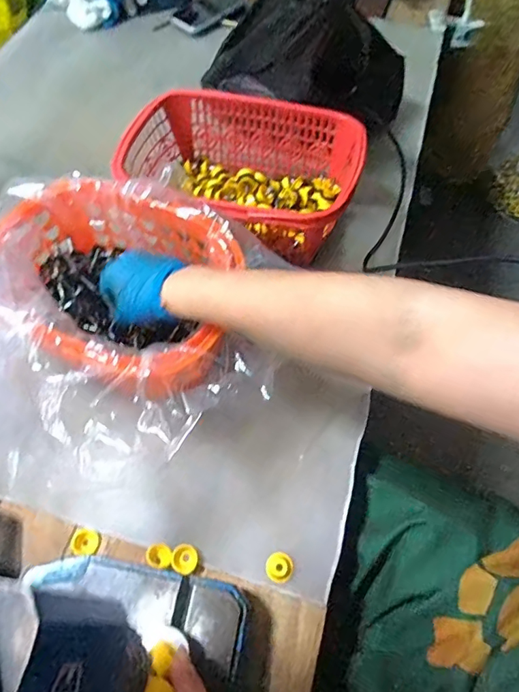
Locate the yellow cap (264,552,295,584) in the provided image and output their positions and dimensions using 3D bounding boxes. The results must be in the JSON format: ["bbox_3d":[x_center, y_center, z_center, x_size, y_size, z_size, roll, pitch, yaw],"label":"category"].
[{"bbox_3d":[0.019,0.205,0.451,0.025,0.011,0.025,-1,59,1],"label":"yellow cap"}]

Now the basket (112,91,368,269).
[{"bbox_3d":[-0.023,-0.209,0.608,0.278,0.097,0.195,16,61,11],"label":"basket"}]

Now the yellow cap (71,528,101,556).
[{"bbox_3d":[-0.171,0.193,0.479,0.029,0.010,0.024,1,59,2],"label":"yellow cap"}]

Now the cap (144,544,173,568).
[{"bbox_3d":[-0.095,0.198,0.460,0.023,0.013,0.021,-1,59,1],"label":"cap"}]

